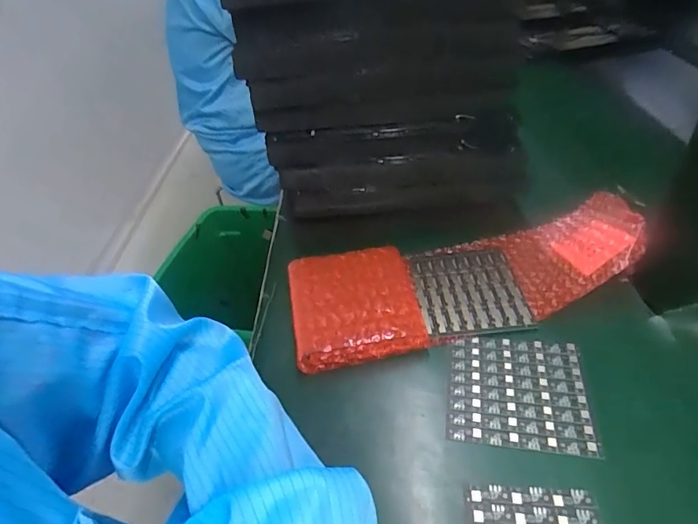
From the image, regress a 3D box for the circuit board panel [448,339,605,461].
[{"bbox_3d":[0.127,0.096,0.338,0.099,0.004,0.092,2,41,11],"label":"circuit board panel"}]

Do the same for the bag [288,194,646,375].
[{"bbox_3d":[0.109,0.007,0.418,0.333,0.046,0.127,-12,40,-6],"label":"bag"}]

